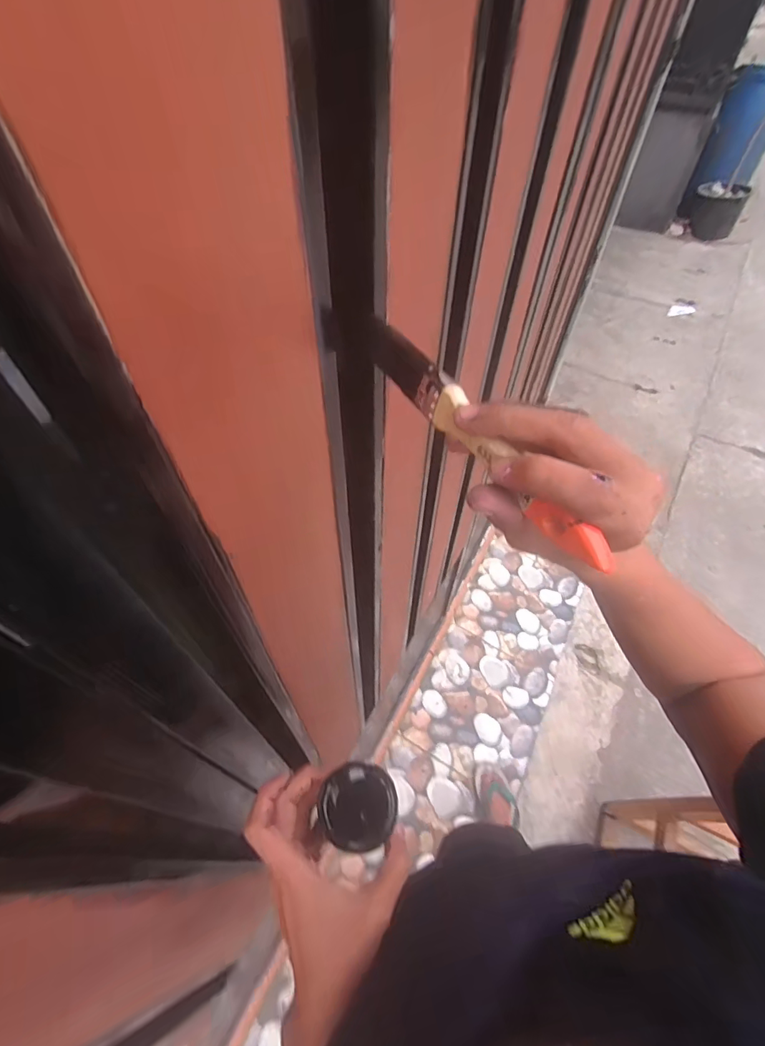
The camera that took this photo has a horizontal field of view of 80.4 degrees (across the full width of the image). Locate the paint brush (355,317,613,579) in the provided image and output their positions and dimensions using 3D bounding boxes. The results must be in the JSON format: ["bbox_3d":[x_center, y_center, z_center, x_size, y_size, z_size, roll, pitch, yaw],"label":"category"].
[{"bbox_3d":[0.036,-0.044,0.209,0.016,0.025,0.167,-26,61,-19],"label":"paint brush"}]

